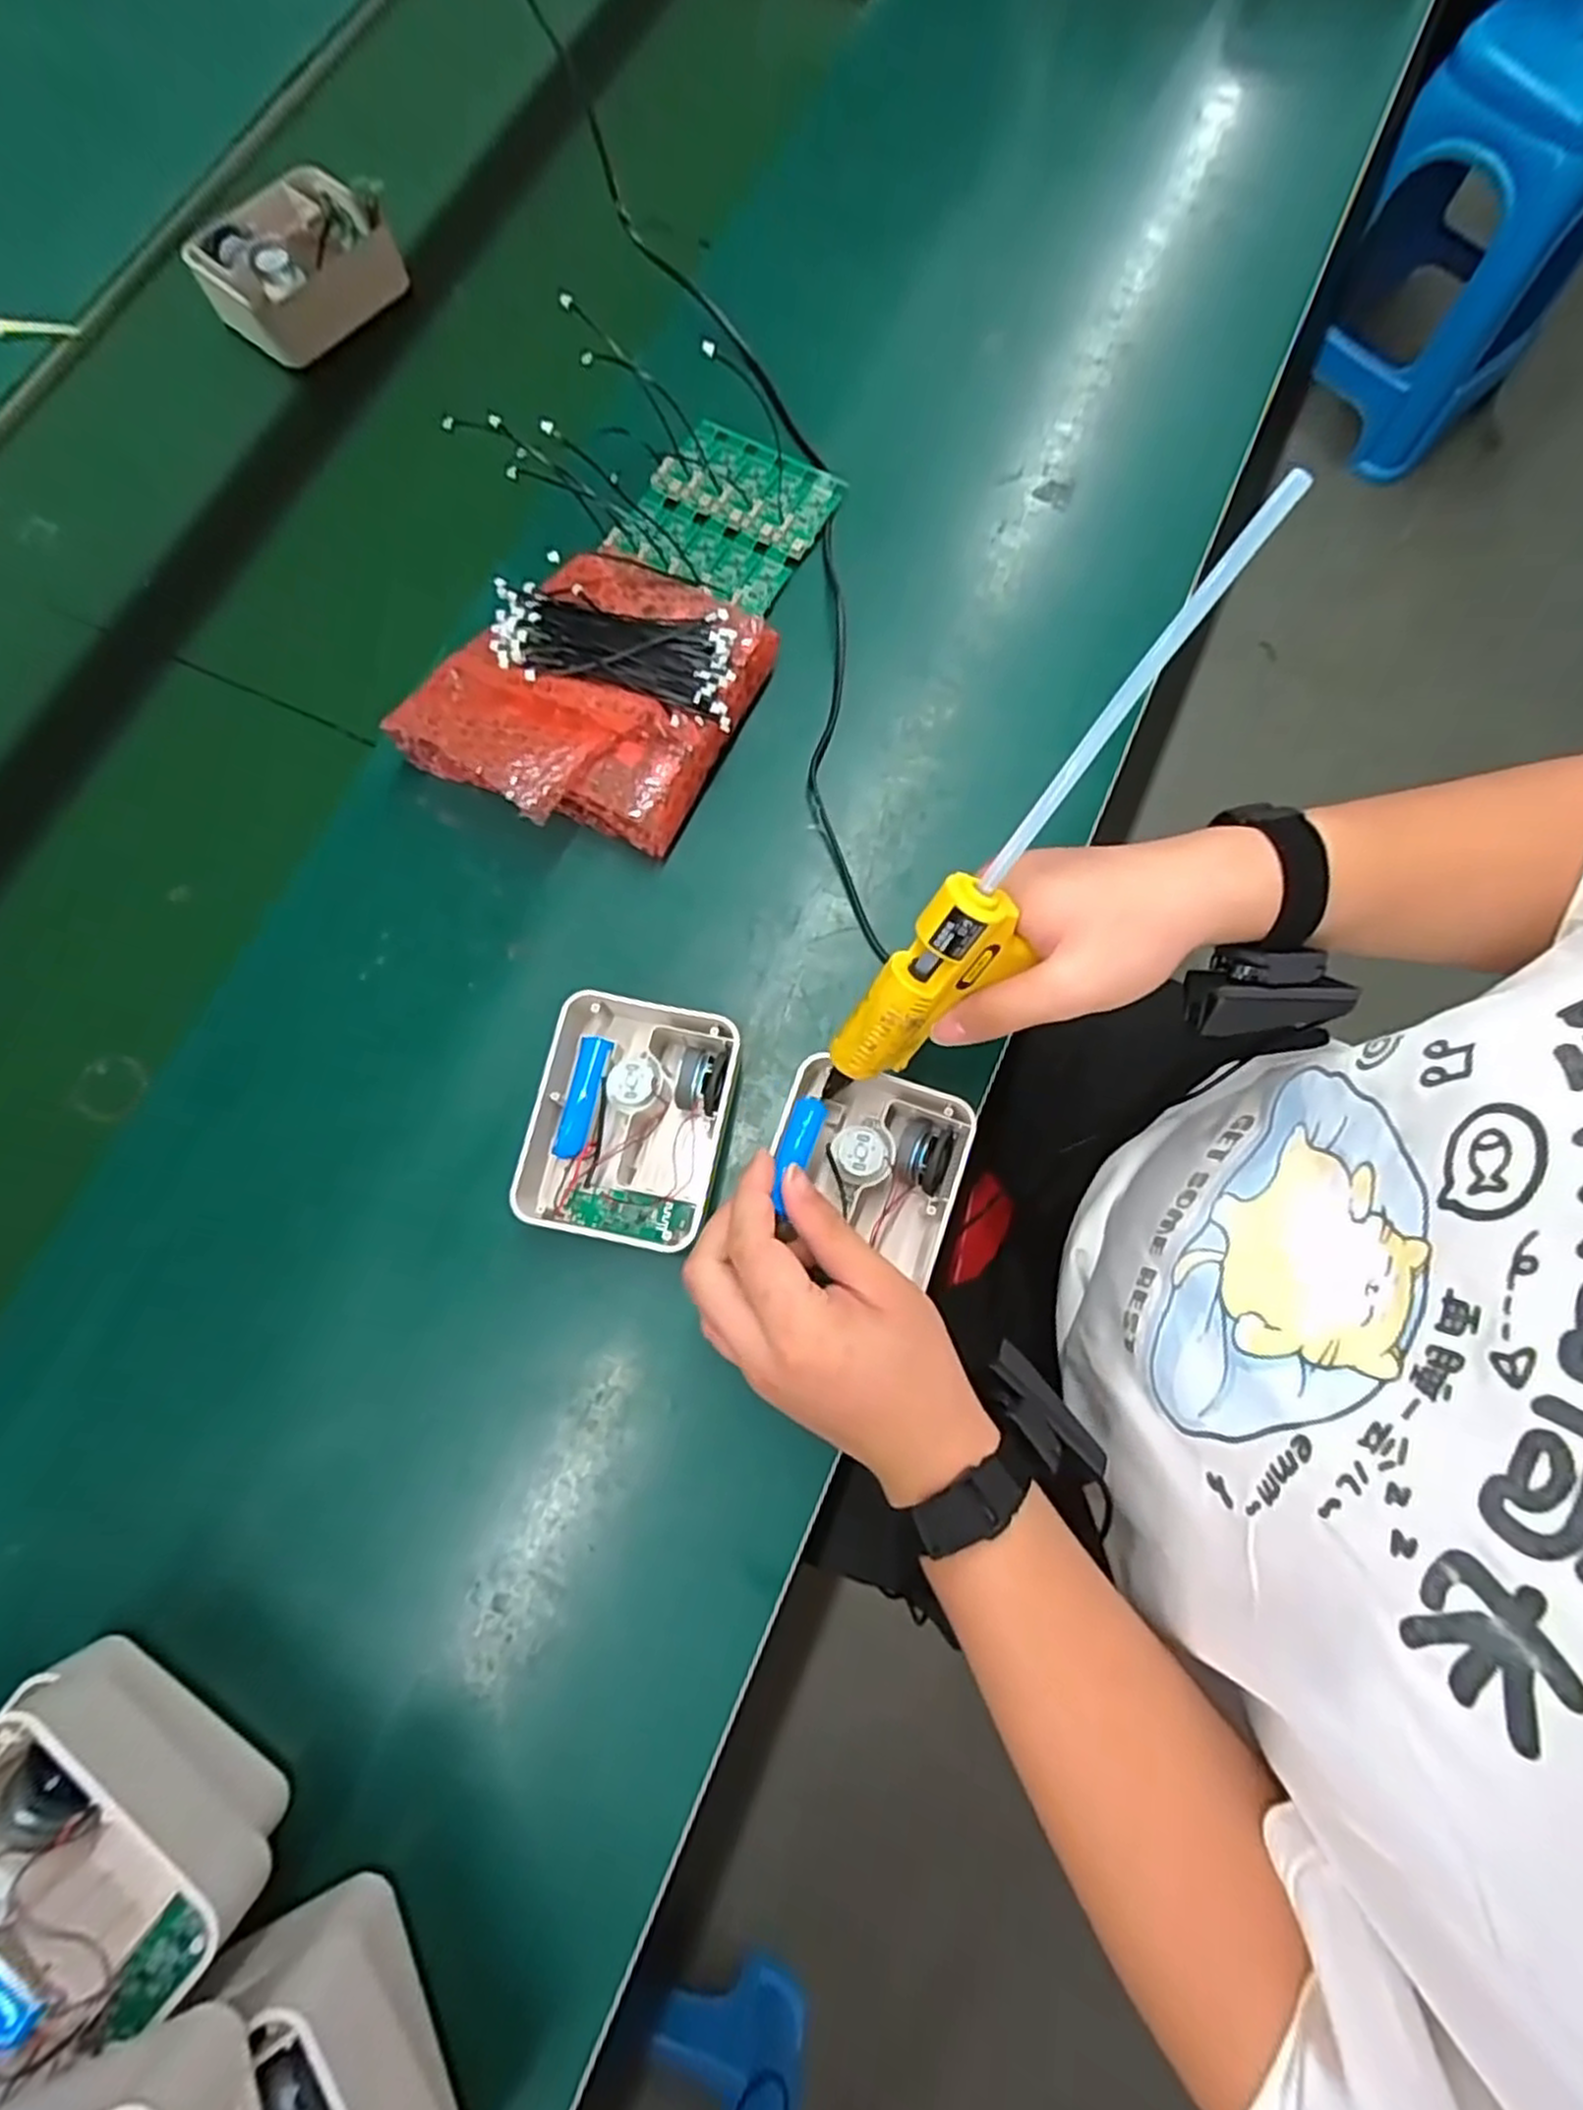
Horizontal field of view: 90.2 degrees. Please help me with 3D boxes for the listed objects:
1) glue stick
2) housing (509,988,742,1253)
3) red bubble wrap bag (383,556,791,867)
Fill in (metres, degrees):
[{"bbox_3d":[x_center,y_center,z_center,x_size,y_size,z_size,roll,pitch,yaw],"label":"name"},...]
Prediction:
[{"bbox_3d":[0.121,-0.128,0.294,0.009,0.006,0.161,42,123,10],"label":"glue stick"},{"bbox_3d":[-0.088,0.037,0.439,0.100,0.045,0.126,12,77,1],"label":"housing"},{"bbox_3d":[-0.122,-0.223,0.491,0.169,0.065,0.184,29,78,5],"label":"red bubble wrap bag"}]

